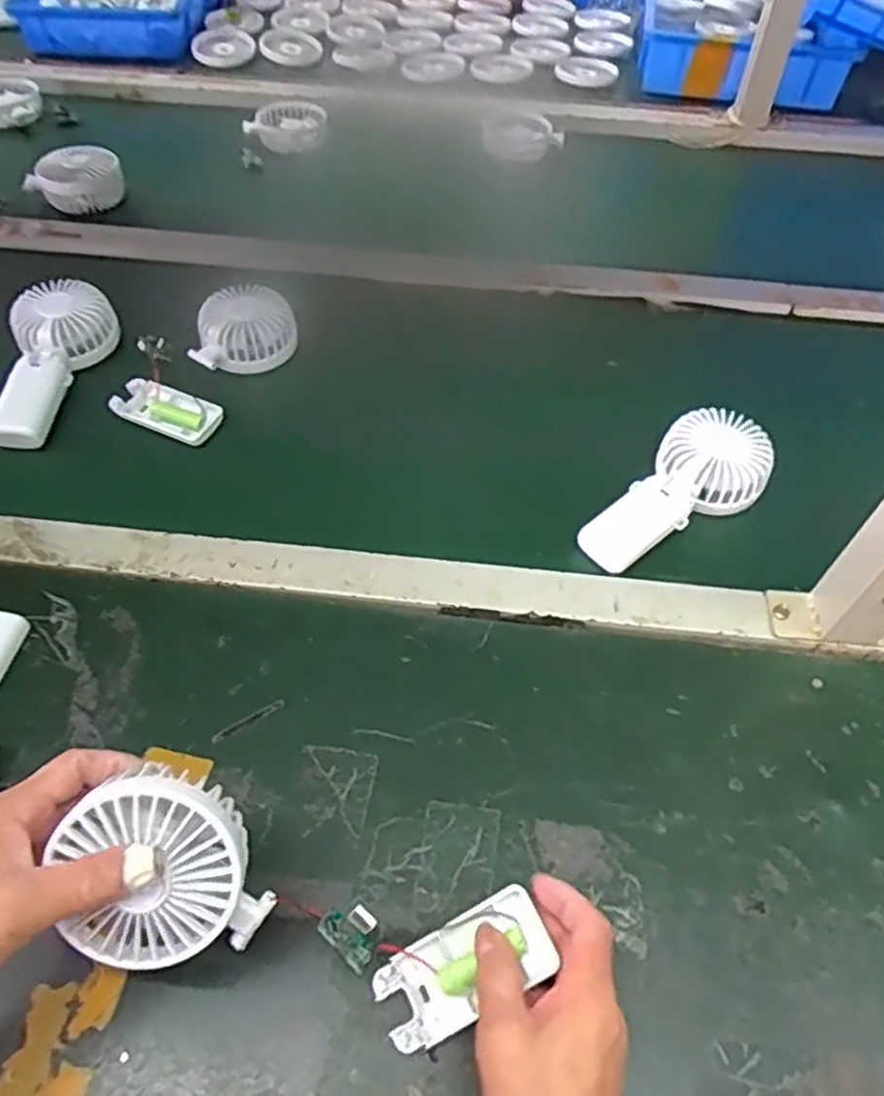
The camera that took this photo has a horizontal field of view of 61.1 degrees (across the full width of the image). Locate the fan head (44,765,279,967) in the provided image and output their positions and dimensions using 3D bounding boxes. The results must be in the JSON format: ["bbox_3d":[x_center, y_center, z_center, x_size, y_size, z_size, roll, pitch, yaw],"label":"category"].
[{"bbox_3d":[-0.137,0.154,0.356,0.089,0.042,0.104,-19,100,1],"label":"fan head"}]

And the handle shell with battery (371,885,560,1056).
[{"bbox_3d":[0.013,0.222,0.396,0.092,0.022,0.046,-35,60,-2],"label":"handle shell with battery"}]

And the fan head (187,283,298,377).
[{"bbox_3d":[-0.183,-0.206,0.705,0.087,0.045,0.088,2,54,1],"label":"fan head"}]

